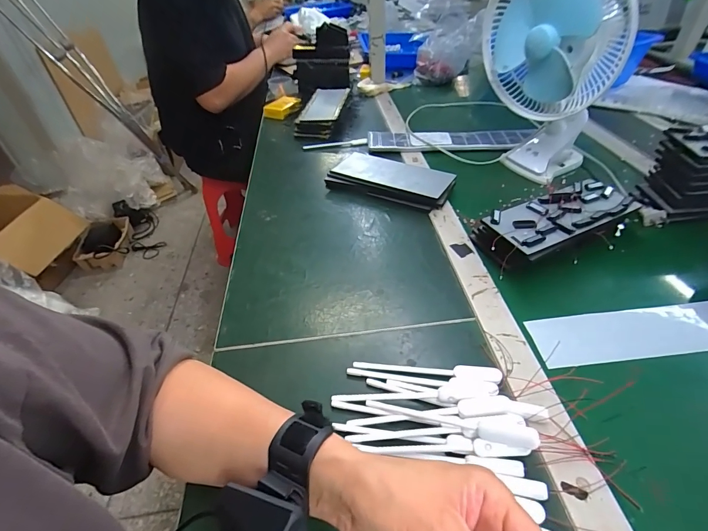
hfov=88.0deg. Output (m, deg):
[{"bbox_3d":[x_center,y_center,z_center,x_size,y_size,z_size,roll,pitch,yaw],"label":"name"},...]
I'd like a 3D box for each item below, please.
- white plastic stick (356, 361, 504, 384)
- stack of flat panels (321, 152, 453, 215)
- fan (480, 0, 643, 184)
[{"bbox_3d":[0.072,0.103,0.369,0.143,0.011,0.017,6,43,11],"label":"white plastic stick"},{"bbox_3d":[0.059,-0.147,0.636,0.216,0.038,0.085,19,47,23],"label":"stack of flat panels"},{"bbox_3d":[0.292,-0.302,0.573,0.191,0.300,0.125,14,45,19],"label":"fan"}]

